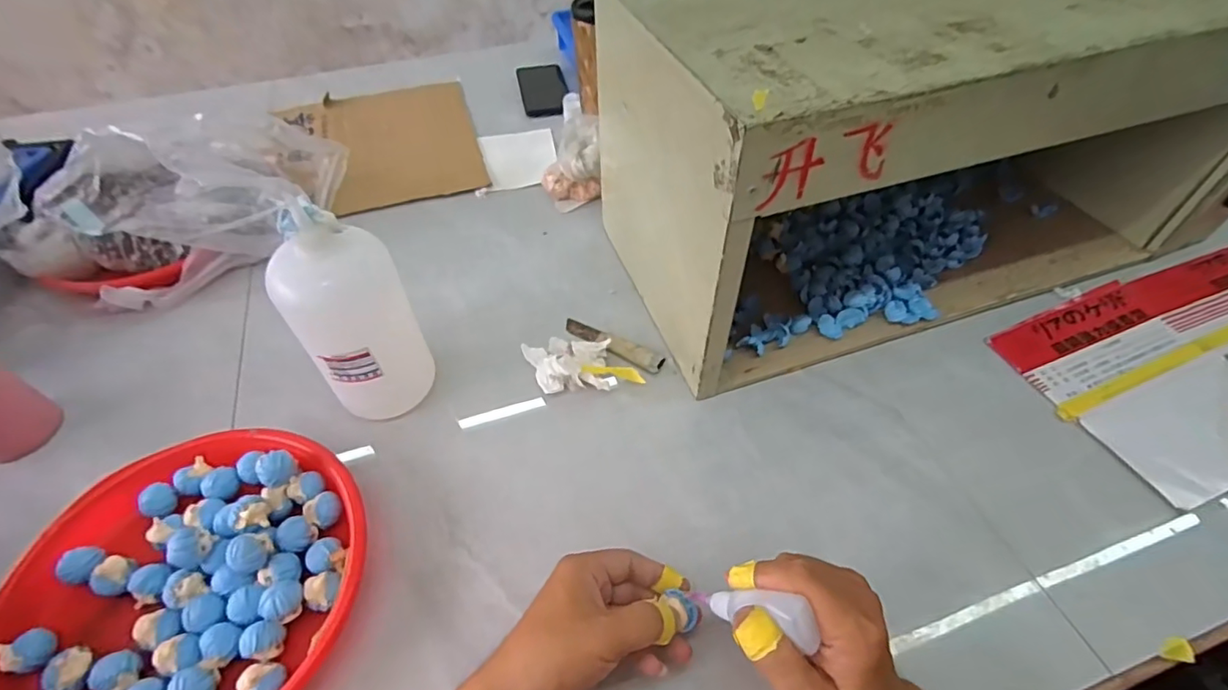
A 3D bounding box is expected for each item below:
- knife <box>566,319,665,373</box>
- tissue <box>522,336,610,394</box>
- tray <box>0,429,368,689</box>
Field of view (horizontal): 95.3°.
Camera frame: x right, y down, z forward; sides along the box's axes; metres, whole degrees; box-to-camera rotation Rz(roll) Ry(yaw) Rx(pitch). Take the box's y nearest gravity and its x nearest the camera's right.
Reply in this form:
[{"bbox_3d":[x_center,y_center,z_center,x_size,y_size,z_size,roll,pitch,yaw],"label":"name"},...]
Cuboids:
[{"bbox_3d":[-0.002,-0.001,0.583,0.118,0.008,0.021,26,55,21],"label":"knife"},{"bbox_3d":[-0.049,0.016,0.552,0.089,0.036,0.065,1,50,2],"label":"tissue"},{"bbox_3d":[-0.314,0.177,0.413,0.243,0.041,0.241,-1,50,1],"label":"tray"}]

